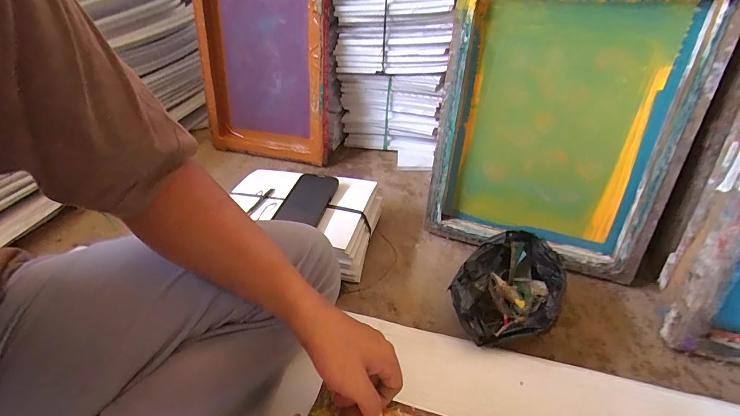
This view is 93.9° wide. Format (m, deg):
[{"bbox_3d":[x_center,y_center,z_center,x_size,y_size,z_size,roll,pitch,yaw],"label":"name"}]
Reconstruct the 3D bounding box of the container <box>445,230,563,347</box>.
[{"bbox_3d":[0.200,0.118,0.517,0.143,0.094,0.160,16,41,23],"label":"container"}]

